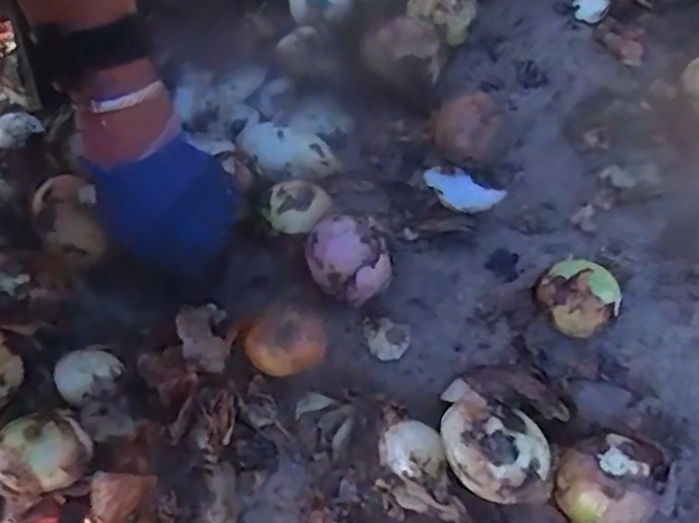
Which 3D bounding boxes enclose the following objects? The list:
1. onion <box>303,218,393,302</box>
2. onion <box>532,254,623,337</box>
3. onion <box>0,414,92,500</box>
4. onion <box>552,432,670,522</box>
[{"bbox_3d":[-0.001,0.004,0.460,0.056,0.059,0.051,-1,63,3],"label":"onion"},{"bbox_3d":[0.160,0.025,0.445,0.051,0.052,0.054,-1,63,3],"label":"onion"},{"bbox_3d":[-0.202,0.124,0.403,0.065,0.037,0.051,-14,63,-4],"label":"onion"},{"bbox_3d":[0.153,0.138,0.387,0.059,0.046,0.054,-1,63,3],"label":"onion"}]

